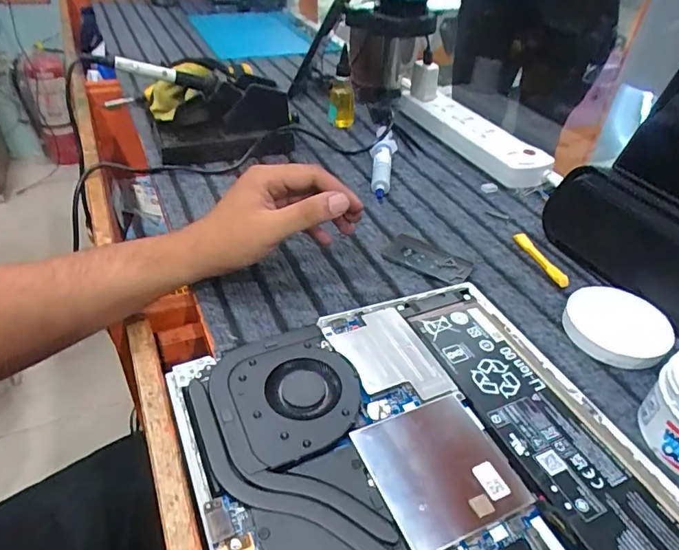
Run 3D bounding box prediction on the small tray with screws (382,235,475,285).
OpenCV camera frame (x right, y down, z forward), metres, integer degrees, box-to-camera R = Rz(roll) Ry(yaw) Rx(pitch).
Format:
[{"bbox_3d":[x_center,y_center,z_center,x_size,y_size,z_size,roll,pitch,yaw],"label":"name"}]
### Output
[{"bbox_3d":[0.083,-0.018,0.469,0.079,0.006,0.044,26,43,23],"label":"small tray with screws"}]

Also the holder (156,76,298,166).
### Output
[{"bbox_3d":[-0.138,-0.189,0.599,0.162,0.080,0.090,-6,40,-14],"label":"holder"}]

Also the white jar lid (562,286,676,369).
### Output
[{"bbox_3d":[0.224,0.041,0.402,0.077,0.013,0.071,18,56,26],"label":"white jar lid"}]

